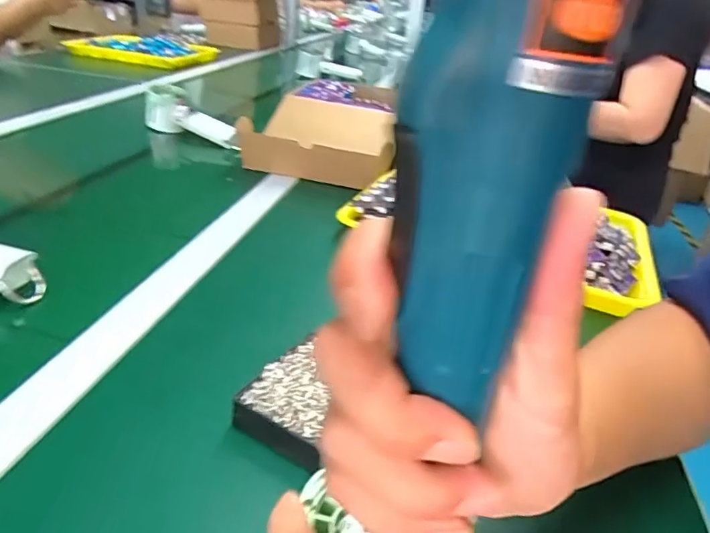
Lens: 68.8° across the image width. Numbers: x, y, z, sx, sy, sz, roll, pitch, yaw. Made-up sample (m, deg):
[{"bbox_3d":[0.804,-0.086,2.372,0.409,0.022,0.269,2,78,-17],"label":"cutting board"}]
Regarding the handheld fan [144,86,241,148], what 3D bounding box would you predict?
[{"bbox_3d":[-0.283,-0.255,0.896,0.176,0.068,0.076,28,36,32],"label":"handheld fan"}]

